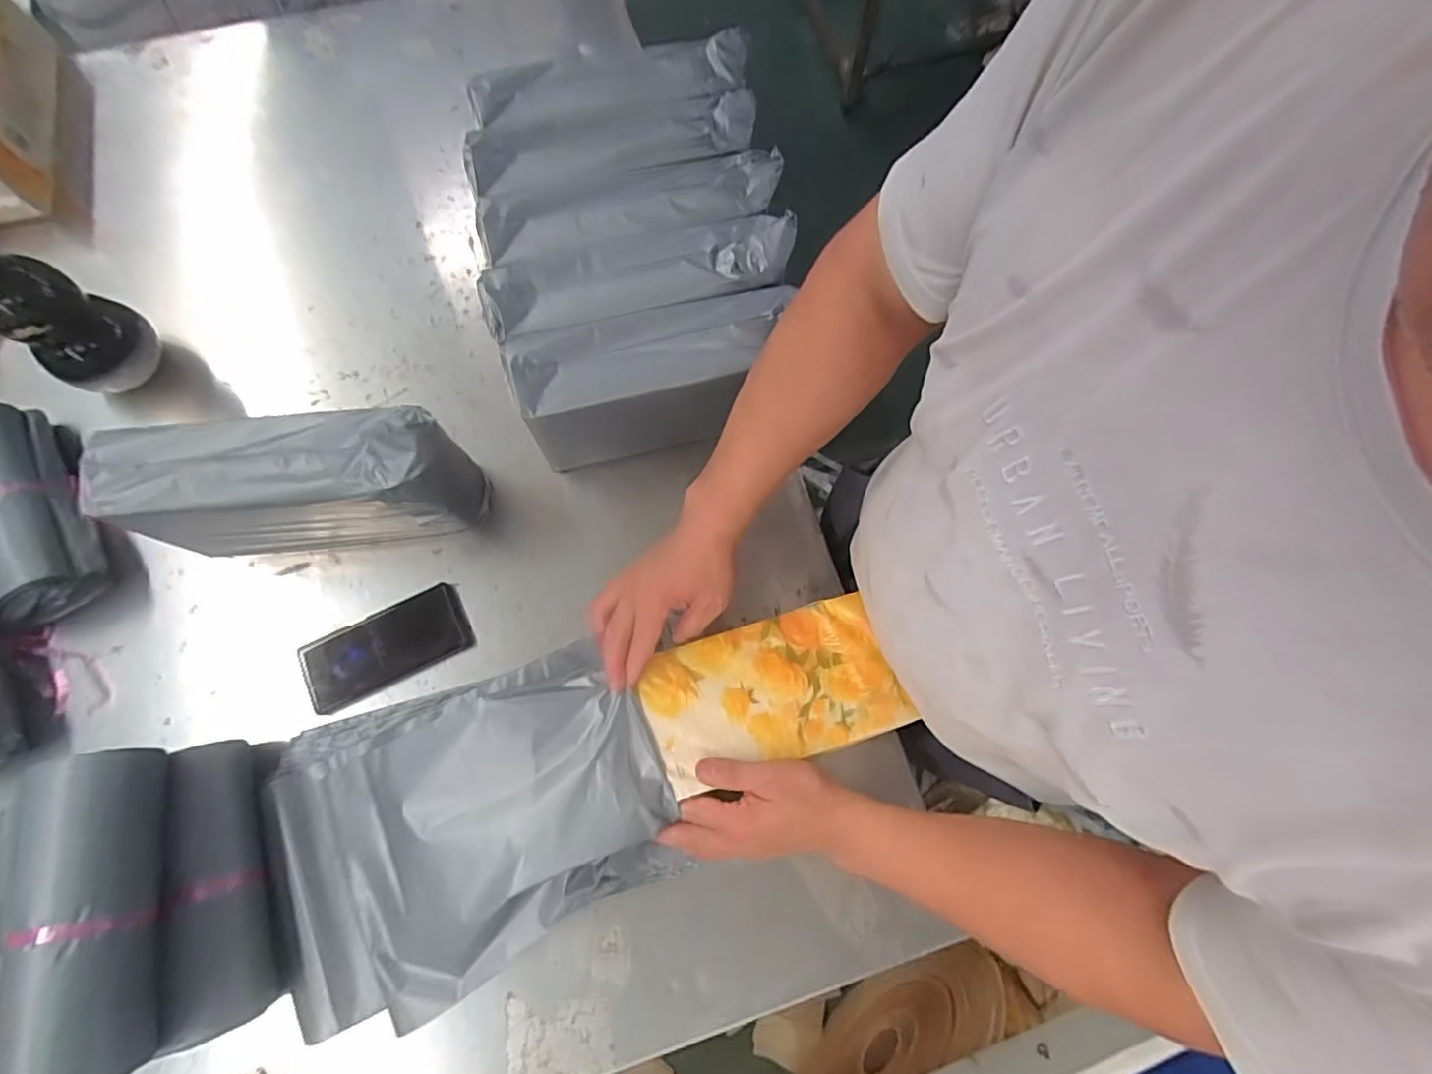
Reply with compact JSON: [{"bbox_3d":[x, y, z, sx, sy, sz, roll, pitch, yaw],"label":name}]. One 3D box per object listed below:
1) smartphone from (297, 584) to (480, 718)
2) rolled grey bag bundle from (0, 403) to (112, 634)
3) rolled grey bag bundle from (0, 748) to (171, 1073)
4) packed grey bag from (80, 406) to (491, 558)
[{"bbox_3d":[-0.344,0.114,0.636,0.162,0.016,0.077,-25,85,-12],"label":"smartphone"},{"bbox_3d":[-0.744,-0.030,0.649,0.116,0.075,0.248,-27,76,-9],"label":"rolled grey bag bundle"},{"bbox_3d":[-0.495,0.299,0.479,0.074,0.068,0.248,-7,74,-4],"label":"rolled grey bag bundle"},{"bbox_3d":[-0.414,-0.056,0.612,0.310,0.150,0.090,-5,74,-3],"label":"packed grey bag"}]

